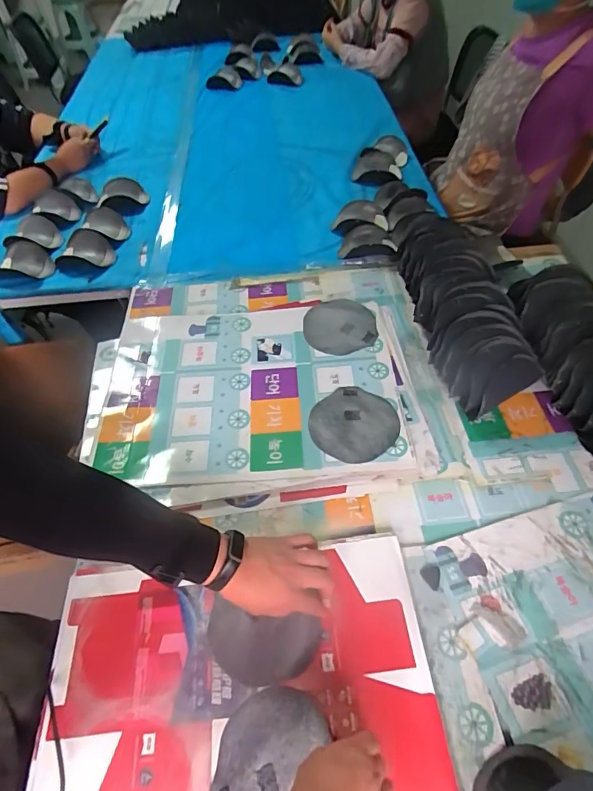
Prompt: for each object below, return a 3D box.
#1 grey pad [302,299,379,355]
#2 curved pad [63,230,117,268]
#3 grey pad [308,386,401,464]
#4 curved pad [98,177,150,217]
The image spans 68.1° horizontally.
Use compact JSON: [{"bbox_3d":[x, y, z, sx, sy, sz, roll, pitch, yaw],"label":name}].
[{"bbox_3d":[0.087,-0.145,0.888,0.141,0.012,0.152,0,53,2],"label":"grey pad"},{"bbox_3d":[-0.499,-0.360,1.081,0.139,0.029,0.091,17,56,15],"label":"curved pad"},{"bbox_3d":[0.098,0.048,0.745,0.141,0.006,0.145,29,59,24],"label":"grey pad"},{"bbox_3d":[-0.480,-0.543,1.222,0.136,0.056,0.143,-16,54,-8],"label":"curved pad"}]

